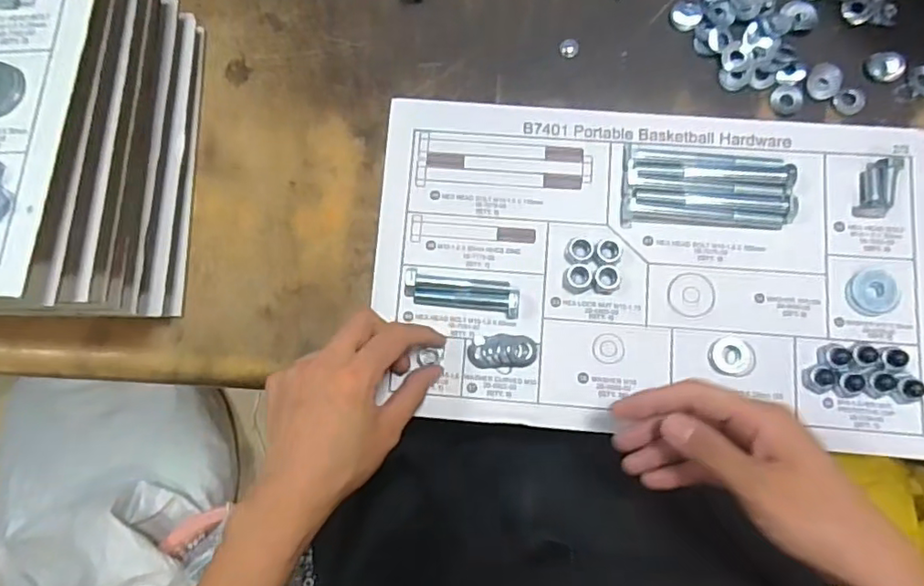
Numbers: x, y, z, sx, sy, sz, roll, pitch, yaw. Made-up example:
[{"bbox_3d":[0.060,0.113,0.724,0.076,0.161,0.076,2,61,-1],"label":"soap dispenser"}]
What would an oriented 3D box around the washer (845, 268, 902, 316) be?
[{"bbox_3d":[0.274,-0.001,0.395,0.033,0.008,0.030,0,80,3],"label":"washer"}]

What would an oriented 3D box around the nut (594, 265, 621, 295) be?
[{"bbox_3d":[0.099,-0.009,0.404,0.016,0.008,0.019,10,81,4],"label":"nut"}]

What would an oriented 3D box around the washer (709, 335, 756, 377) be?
[{"bbox_3d":[0.179,0.041,0.395,0.030,0.005,0.027,1,80,3],"label":"washer"}]

